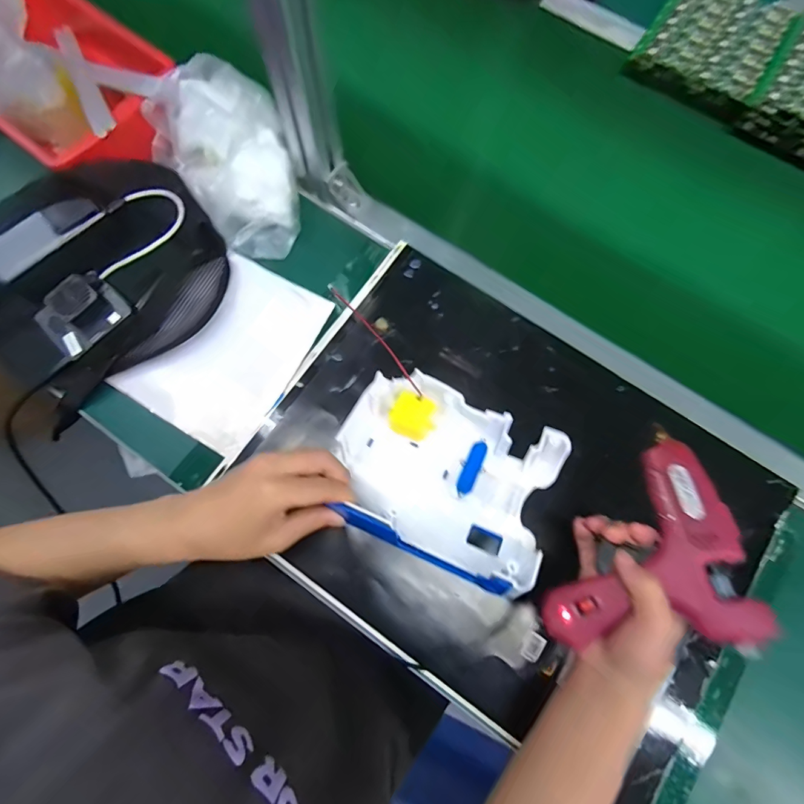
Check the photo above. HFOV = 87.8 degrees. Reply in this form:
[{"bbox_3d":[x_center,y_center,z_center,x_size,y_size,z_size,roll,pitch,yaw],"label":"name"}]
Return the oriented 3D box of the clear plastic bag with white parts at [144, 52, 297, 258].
[{"bbox_3d":[-0.185,-0.261,0.460,0.135,0.089,0.181,-31,79,-6],"label":"clear plastic bag with white parts"}]

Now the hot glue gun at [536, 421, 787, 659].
[{"bbox_3d":[0.210,0.127,0.320,0.118,0.036,0.188,29,81,41],"label":"hot glue gun"}]

